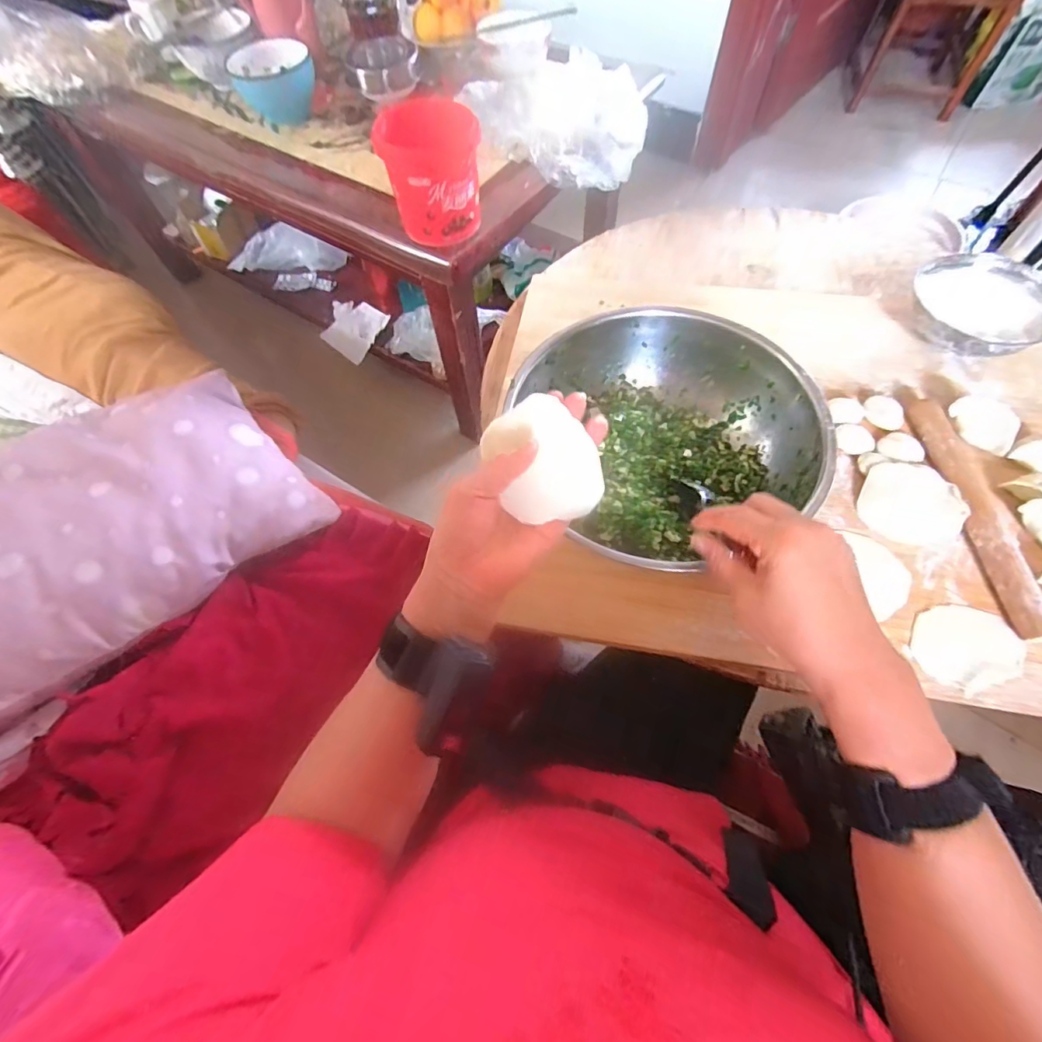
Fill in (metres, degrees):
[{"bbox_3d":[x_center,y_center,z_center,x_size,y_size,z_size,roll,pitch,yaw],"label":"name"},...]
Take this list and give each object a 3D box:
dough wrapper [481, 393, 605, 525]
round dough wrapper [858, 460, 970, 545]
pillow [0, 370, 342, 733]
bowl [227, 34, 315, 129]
[{"bbox_3d":[0.016,-0.040,0.340,0.067,0.008,0.085,-29,89,10],"label":"dough wrapper"},{"bbox_3d":[0.376,-0.016,0.475,0.084,0.004,0.077,20,83,18],"label":"round dough wrapper"},{"bbox_3d":[-0.572,0.055,0.546,0.625,0.118,0.314,-39,69,-14],"label":"pillow"},{"bbox_3d":[-0.439,-0.788,0.884,0.134,0.086,0.127,-1,65,3],"label":"bowl"}]

